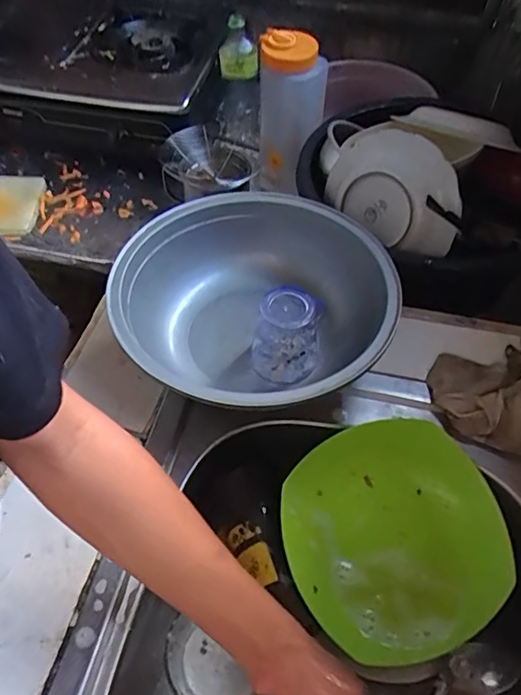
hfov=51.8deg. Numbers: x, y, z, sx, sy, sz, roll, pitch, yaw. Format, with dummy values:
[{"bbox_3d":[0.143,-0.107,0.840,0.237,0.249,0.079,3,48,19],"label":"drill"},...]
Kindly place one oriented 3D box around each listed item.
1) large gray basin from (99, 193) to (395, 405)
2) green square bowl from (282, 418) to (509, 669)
[{"bbox_3d":[-0.015,-0.044,0.618,0.292,0.106,0.303,0,53,0],"label":"large gray basin"},{"bbox_3d":[0.134,0.187,0.538,0.208,0.060,0.217,-17,66,-2],"label":"green square bowl"}]

